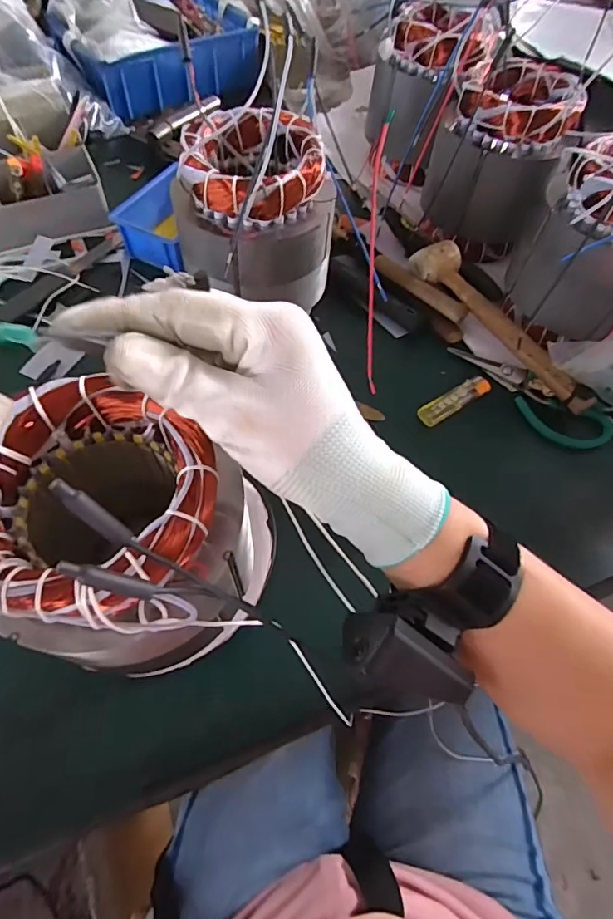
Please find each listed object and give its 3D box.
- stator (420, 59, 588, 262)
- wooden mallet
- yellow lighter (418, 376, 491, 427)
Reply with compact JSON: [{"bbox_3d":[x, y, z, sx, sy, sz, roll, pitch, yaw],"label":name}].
[{"bbox_3d":[0.235,-0.375,0.592,0.146,0.152,0.145,11,60,2],"label":"stator"},{"bbox_3d":[0.216,-0.152,0.543,0.058,0.039,0.268,-25,65,-17],"label":"wooden mallet"},{"bbox_3d":[0.160,-0.065,0.512,0.091,0.011,0.025,-29,66,-19],"label":"yellow lighter"}]

